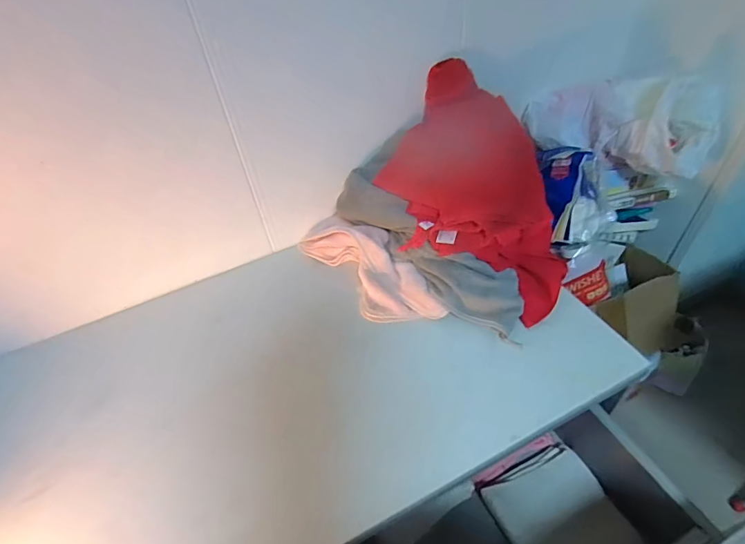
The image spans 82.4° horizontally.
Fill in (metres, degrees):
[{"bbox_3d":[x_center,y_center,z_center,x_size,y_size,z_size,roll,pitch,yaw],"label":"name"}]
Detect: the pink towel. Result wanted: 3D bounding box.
[{"bbox_3d":[-0.008,-0.013,0.717,0.104,0.068,0.286,-33,50,-22],"label":"pink towel"}]

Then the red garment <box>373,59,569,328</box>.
[{"bbox_3d":[0.185,-0.144,0.688,0.302,0.250,0.265,21,52,25],"label":"red garment"}]

